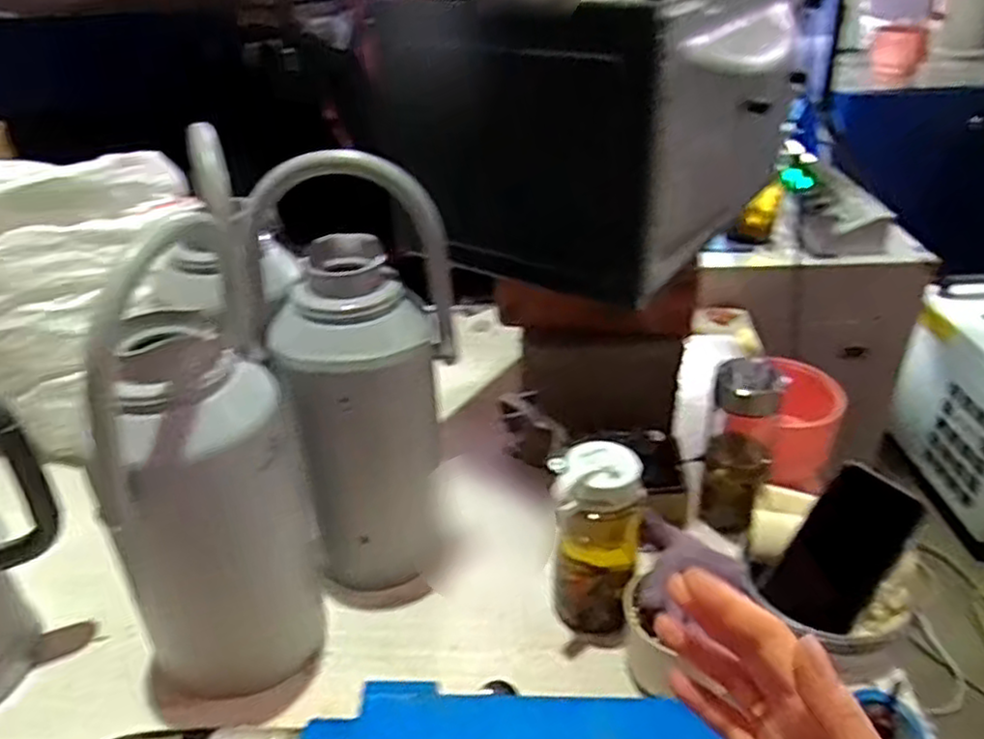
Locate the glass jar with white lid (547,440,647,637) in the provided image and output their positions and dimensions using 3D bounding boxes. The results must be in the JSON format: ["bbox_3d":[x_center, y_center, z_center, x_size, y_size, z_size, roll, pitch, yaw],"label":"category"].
[{"bbox_3d":[0.102,0.162,0.709,0.079,0.182,0.079,-2,33,1],"label":"glass jar with white lid"}]

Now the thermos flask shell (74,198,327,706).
[{"bbox_3d":[-0.255,0.093,0.630,0.161,0.416,0.148,-15,35,-18],"label":"thermos flask shell"}]

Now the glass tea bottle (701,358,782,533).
[{"bbox_3d":[0.275,0.084,0.816,0.065,0.205,0.063,12,36,21],"label":"glass tea bottle"}]

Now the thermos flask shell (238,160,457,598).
[{"bbox_3d":[-0.125,0.011,0.735,0.175,0.417,0.139,-9,34,-10],"label":"thermos flask shell"}]

